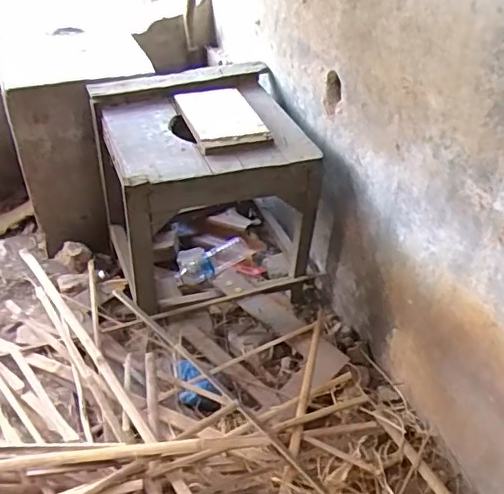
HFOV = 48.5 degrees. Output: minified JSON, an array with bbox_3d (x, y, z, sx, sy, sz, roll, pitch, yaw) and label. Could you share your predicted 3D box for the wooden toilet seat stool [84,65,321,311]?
[{"bbox_3d":[-0.104,-0.133,1.383,0.472,0.449,0.447,-12,40,-14],"label":"wooden toilet seat stool"}]

